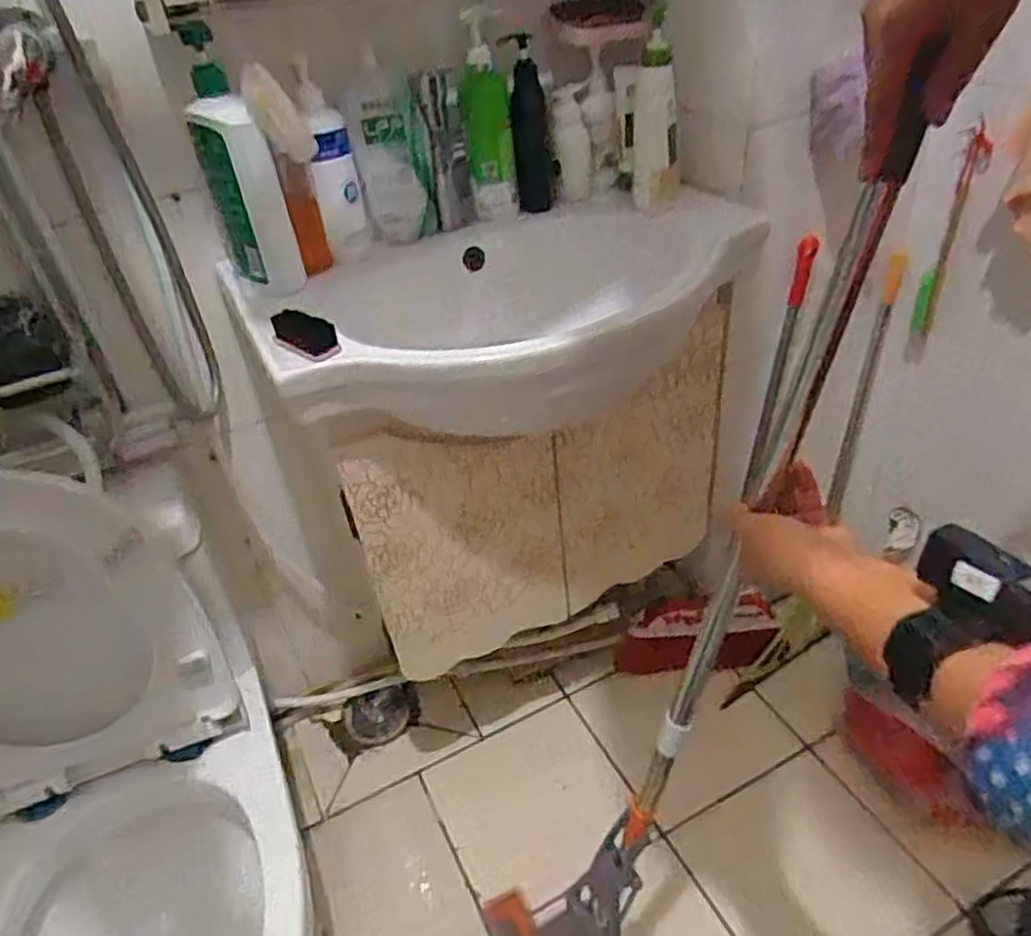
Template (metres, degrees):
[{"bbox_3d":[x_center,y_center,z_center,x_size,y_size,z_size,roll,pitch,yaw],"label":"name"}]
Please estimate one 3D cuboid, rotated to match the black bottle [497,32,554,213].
[{"bbox_3d":[0.021,-0.446,0.987,0.057,0.212,0.051,2,39,10],"label":"black bottle"}]

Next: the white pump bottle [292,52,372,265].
[{"bbox_3d":[-0.215,-0.353,0.892,0.055,0.199,0.050,-14,39,-10],"label":"white pump bottle"}]

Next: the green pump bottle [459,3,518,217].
[{"bbox_3d":[-0.038,-0.446,0.953,0.066,0.233,0.056,-5,38,2],"label":"green pump bottle"}]

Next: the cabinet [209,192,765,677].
[{"bbox_3d":[0.026,-0.033,1.016,0.568,0.509,0.351,-23,41,-20],"label":"cabinet"}]

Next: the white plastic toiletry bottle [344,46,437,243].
[{"bbox_3d":[-0.164,-0.400,0.954,0.094,0.209,0.063,-21,33,-18],"label":"white plastic toiletry bottle"}]

